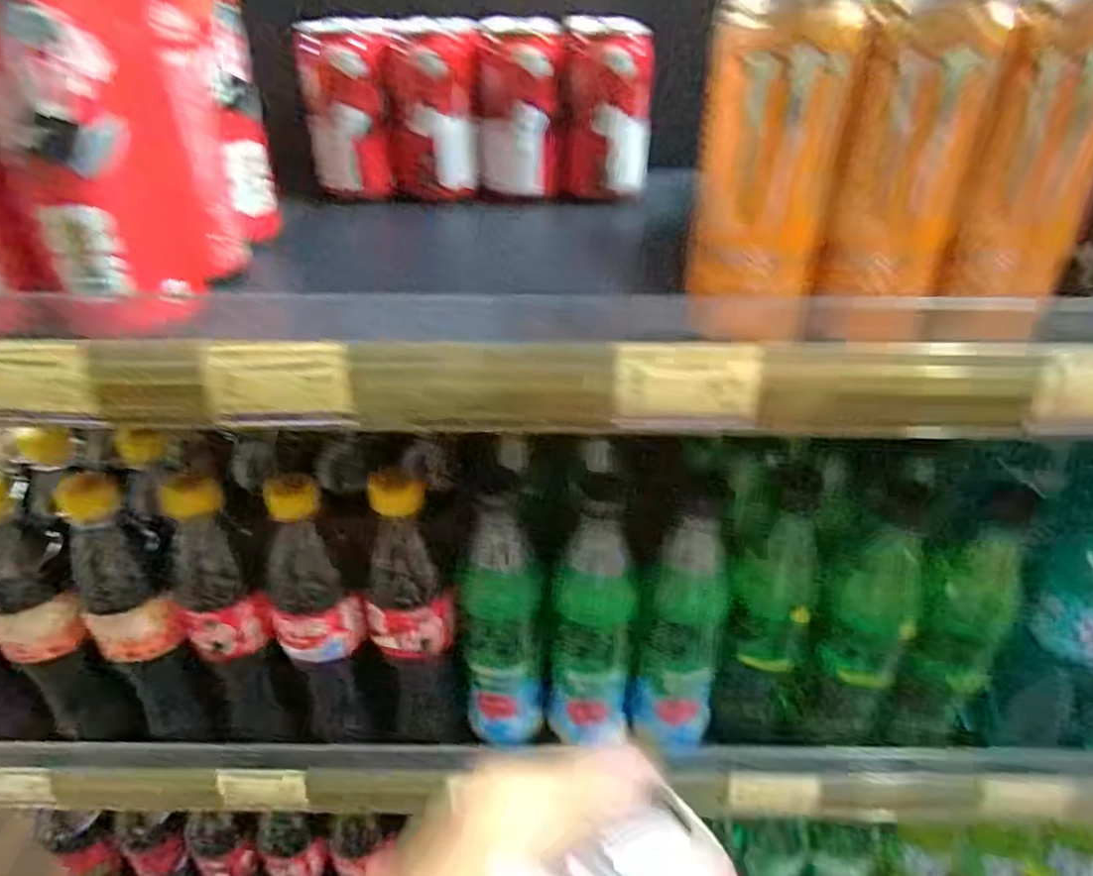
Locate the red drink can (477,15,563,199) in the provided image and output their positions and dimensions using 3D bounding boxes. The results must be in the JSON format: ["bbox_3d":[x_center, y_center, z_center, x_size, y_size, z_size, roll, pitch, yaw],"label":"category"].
[{"bbox_3d":[-0.022,-0.259,0.535,0.063,0.120,0.056,-1,33,-2],"label":"red drink can"}]

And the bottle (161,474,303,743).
[{"bbox_3d":[-0.215,0.138,0.466,0.056,0.237,0.057,-22,39,-30],"label":"bottle"}]

